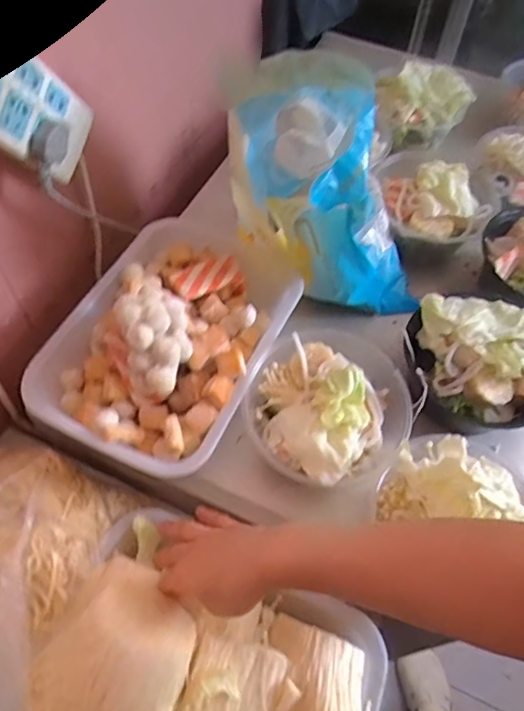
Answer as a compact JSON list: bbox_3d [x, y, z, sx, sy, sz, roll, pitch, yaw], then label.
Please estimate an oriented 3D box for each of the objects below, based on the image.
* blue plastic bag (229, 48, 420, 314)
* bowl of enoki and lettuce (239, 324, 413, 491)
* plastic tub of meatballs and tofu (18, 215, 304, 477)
[{"bbox_3d":[0.082,-0.193,0.620,0.231,0.254,0.189,-2,57,-4],"label":"blue plastic bag"},{"bbox_3d":[0.063,0.049,0.555,0.160,0.070,0.157,1,57,-2],"label":"bowl of enoki and lettuce"},{"bbox_3d":[-0.100,-0.030,0.573,0.212,0.112,0.279,23,59,12],"label":"plastic tub of meatballs and tofu"}]

